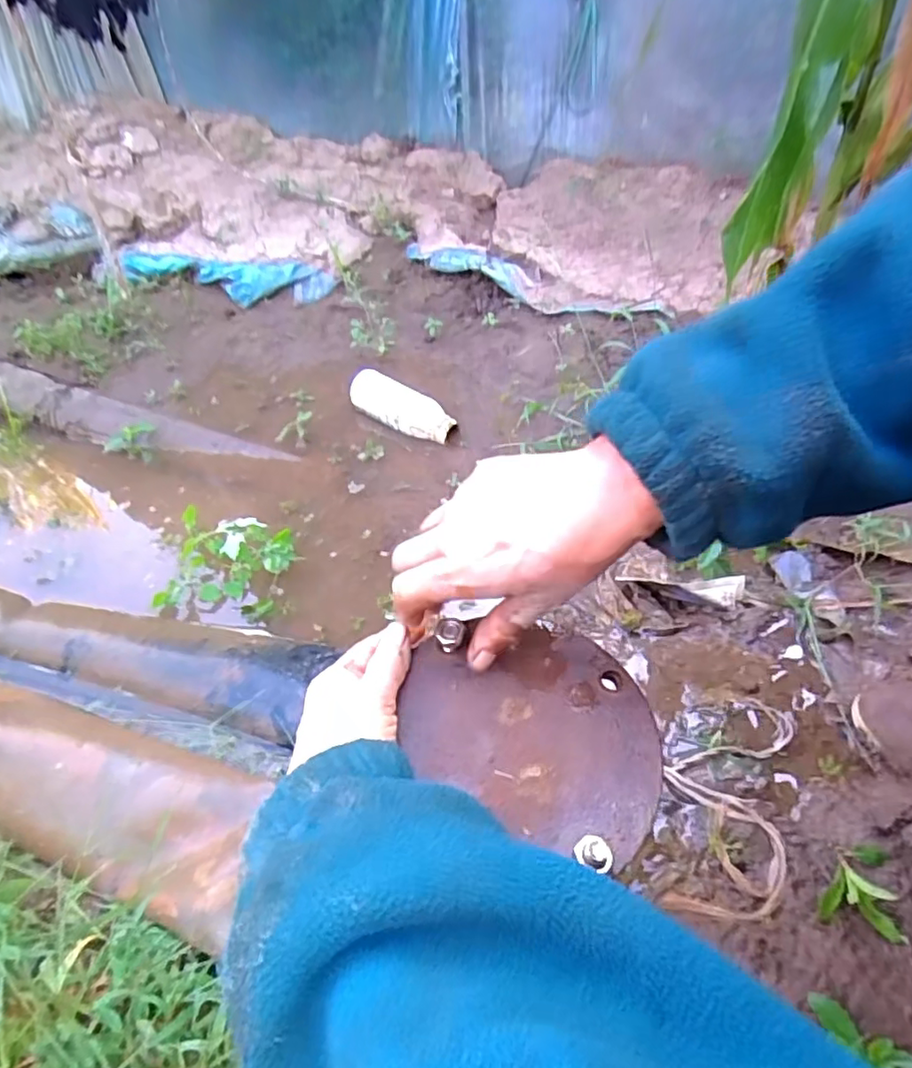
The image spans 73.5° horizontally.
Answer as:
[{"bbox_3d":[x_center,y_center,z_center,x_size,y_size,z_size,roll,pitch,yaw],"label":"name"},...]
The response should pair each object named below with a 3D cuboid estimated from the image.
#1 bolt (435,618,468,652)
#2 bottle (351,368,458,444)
[{"bbox_3d":[-0.002,0.057,0.341,0.018,0.016,0.014,0,44,7],"label":"bolt"},{"bbox_3d":[-0.084,-0.207,0.979,0.190,0.064,0.069,30,54,34],"label":"bottle"}]

